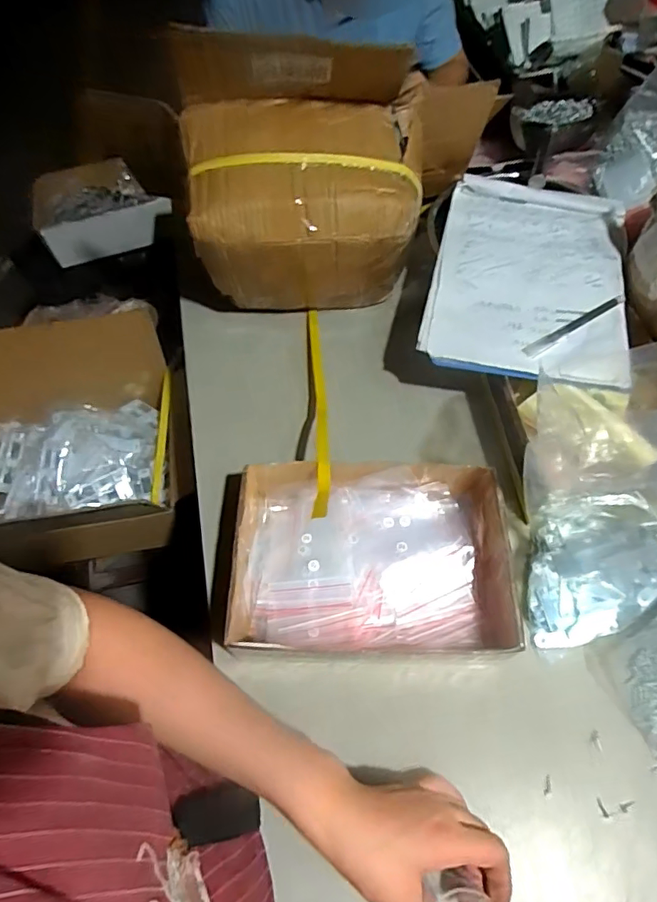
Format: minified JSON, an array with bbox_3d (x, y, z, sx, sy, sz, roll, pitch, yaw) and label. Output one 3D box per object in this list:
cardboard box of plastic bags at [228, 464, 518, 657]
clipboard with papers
[{"bbox_3d":[0.031,0.105,0.511,0.265,0.069,0.185,1,60,2],"label":"cardboard box of plastic bags"},{"bbox_3d":[0.238,-0.210,0.629,0.212,0.019,0.295,13,61,9],"label":"clipboard with papers"}]

